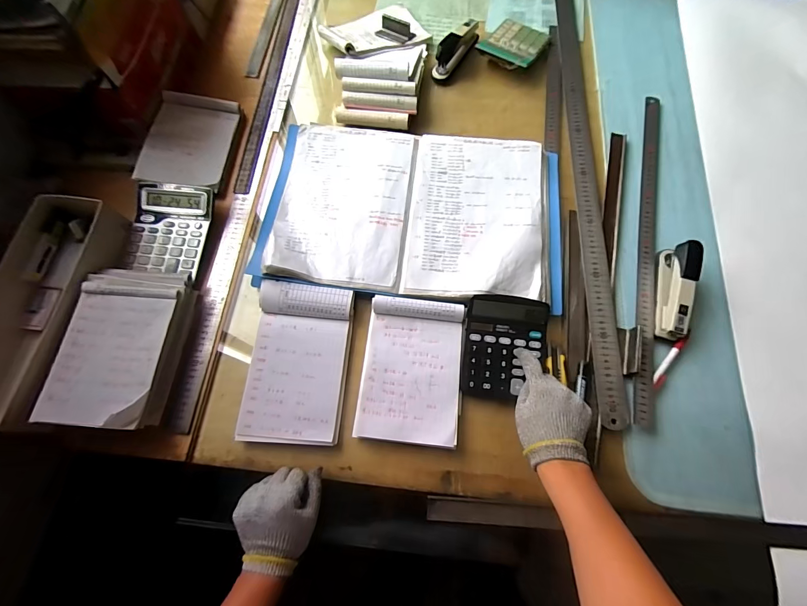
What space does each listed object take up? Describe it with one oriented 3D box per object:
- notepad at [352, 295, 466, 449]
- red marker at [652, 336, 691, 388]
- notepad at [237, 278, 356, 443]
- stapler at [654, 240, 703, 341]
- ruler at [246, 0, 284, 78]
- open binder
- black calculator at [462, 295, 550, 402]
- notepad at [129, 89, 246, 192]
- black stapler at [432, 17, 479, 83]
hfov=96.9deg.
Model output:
[{"bbox_3d":[0.012,0.093,0.512,0.138,0.025,0.198,6,72,4],"label":"notepad"},{"bbox_3d":[0.383,0.085,0.516,0.015,0.015,0.092,39,77,13],"label":"red marker"},{"bbox_3d":[-0.152,0.084,0.518,0.138,0.031,0.221,4,72,3],"label":"notepad"},{"bbox_3d":[0.405,-0.020,0.529,0.032,0.055,0.143,15,73,6],"label":"stapler"},{"bbox_3d":[-0.297,-0.607,0.786,0.032,0.005,0.295,4,71,6],"label":"ruler"},{"bbox_3d":[0.014,-0.152,0.596,0.483,0.052,0.304,6,72,4],"label":"open binder"},{"bbox_3d":[0.147,0.063,0.513,0.114,0.026,0.145,6,72,4],"label":"black calculator"},{"bbox_3d":[-0.382,-0.292,0.641,0.138,0.012,0.202,9,69,-10],"label":"notepad"},{"bbox_3d":[0.108,-0.501,0.702,0.031,0.063,0.143,35,76,12],"label":"black stapler"}]

